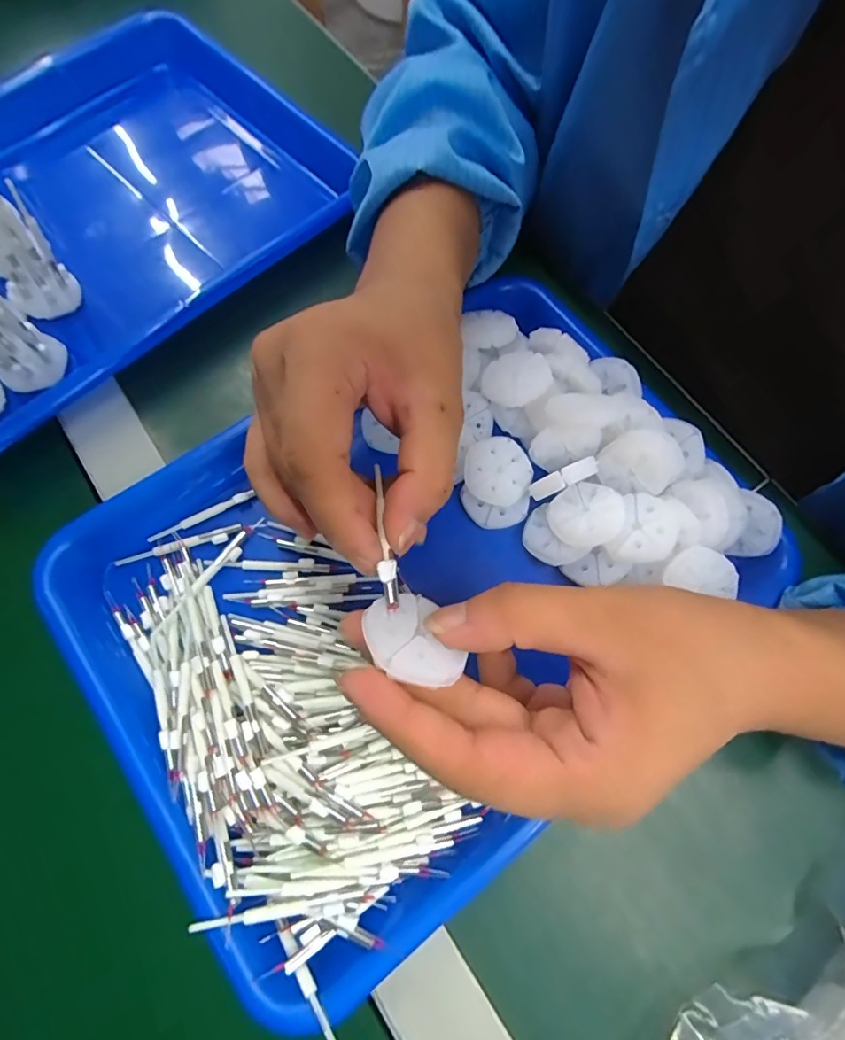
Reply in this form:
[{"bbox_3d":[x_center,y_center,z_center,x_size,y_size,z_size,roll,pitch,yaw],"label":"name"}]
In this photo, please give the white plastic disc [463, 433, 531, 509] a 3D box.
[{"bbox_3d":[0.042,-0.029,0.277,0.037,0.005,0.036,25,71,6],"label":"white plastic disc"}]

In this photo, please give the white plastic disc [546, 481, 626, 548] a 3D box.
[{"bbox_3d":[0.086,-0.004,0.262,0.038,0.005,0.036,-8,60,15],"label":"white plastic disc"}]

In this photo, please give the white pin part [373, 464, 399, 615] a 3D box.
[{"bbox_3d":[-0.015,0.004,0.193,0.006,0.007,0.067,-7,52,-5],"label":"white pin part"}]

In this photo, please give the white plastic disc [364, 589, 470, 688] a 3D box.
[{"bbox_3d":[-0.004,0.040,0.171,0.029,0.004,0.035,-6,47,-28],"label":"white plastic disc"}]

